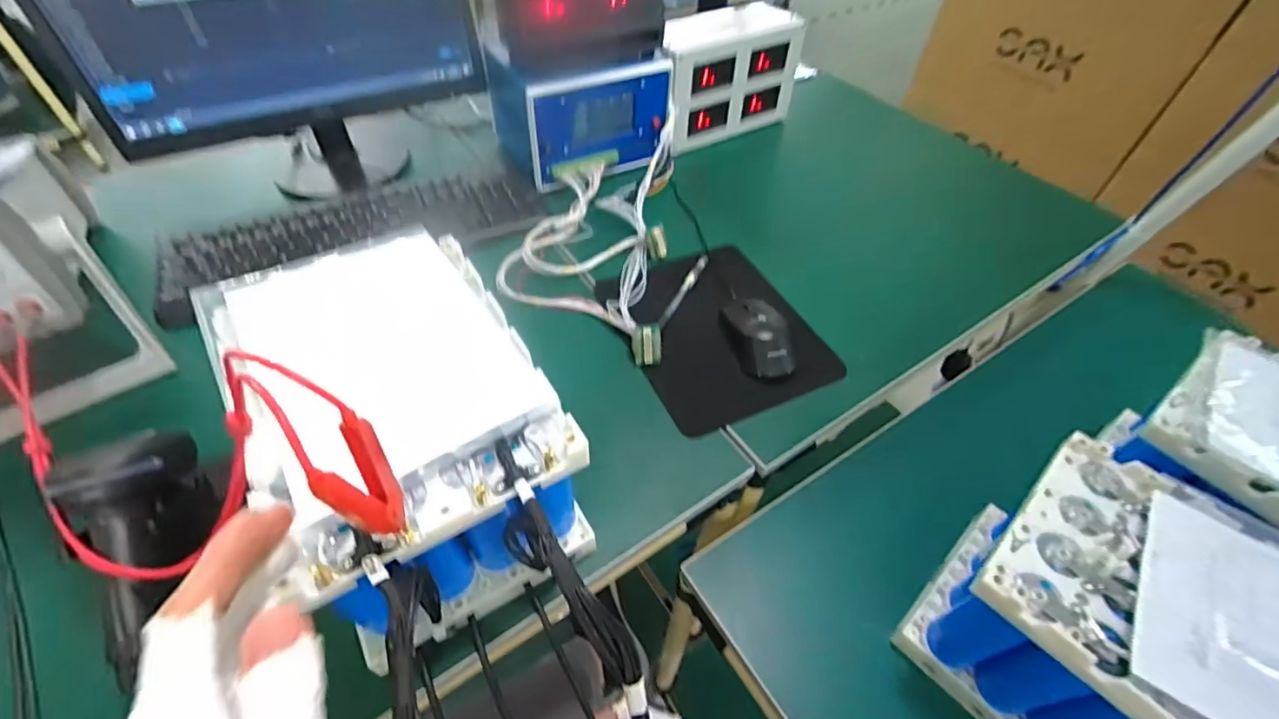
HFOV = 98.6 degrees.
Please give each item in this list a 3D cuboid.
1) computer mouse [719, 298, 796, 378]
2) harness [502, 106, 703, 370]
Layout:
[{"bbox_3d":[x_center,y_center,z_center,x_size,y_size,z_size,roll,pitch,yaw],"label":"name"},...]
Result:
[{"bbox_3d":[0.128,-0.026,0.599,0.059,0.030,0.100,-12,52,-12],"label":"computer mouse"},{"bbox_3d":[-0.031,-0.169,0.693,0.228,0.059,0.386,11,50,6],"label":"harness"}]

